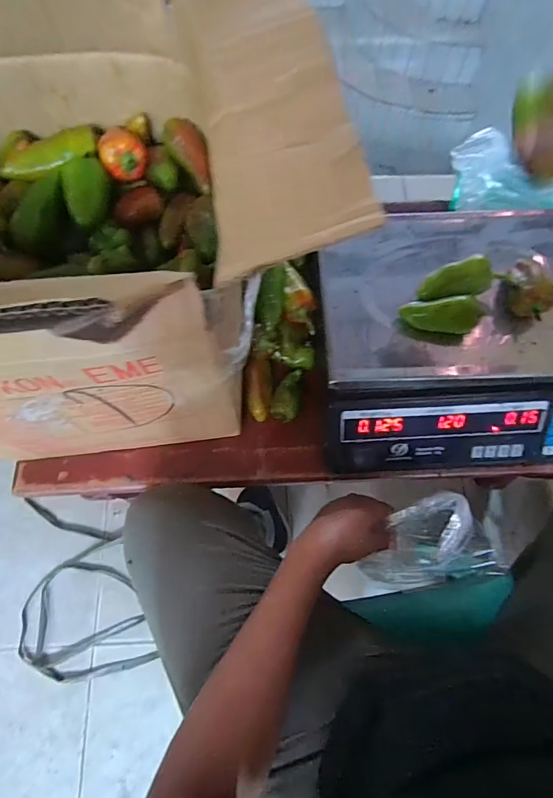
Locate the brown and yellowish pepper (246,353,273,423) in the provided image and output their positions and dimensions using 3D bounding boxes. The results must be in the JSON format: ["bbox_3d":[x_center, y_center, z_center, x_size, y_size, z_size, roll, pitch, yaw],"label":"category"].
[{"bbox_3d":[-0.022,-0.017,0.548,0.033,0.028,0.093,-3,110,-2],"label":"brown and yellowish pepper"}]

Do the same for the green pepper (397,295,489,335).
[{"bbox_3d":[0.186,-0.095,0.467,0.089,0.026,0.035,7,71,1],"label":"green pepper"}]

